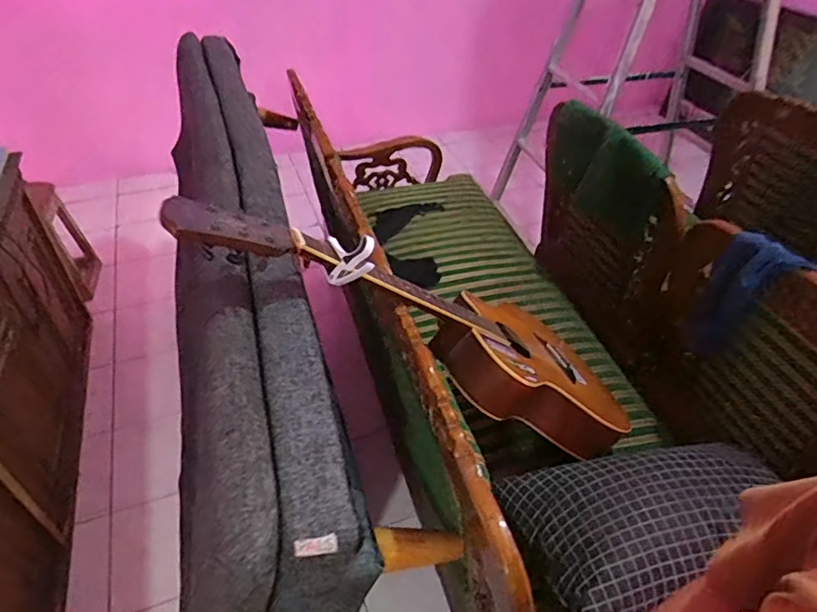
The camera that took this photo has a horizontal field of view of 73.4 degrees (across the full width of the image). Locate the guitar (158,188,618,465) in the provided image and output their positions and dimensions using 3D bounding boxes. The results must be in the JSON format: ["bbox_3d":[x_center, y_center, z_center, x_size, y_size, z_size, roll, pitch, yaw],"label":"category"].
[{"bbox_3d":[0.052,0.028,0.938,0.905,0.149,0.295,28,28,-35],"label":"guitar"}]

